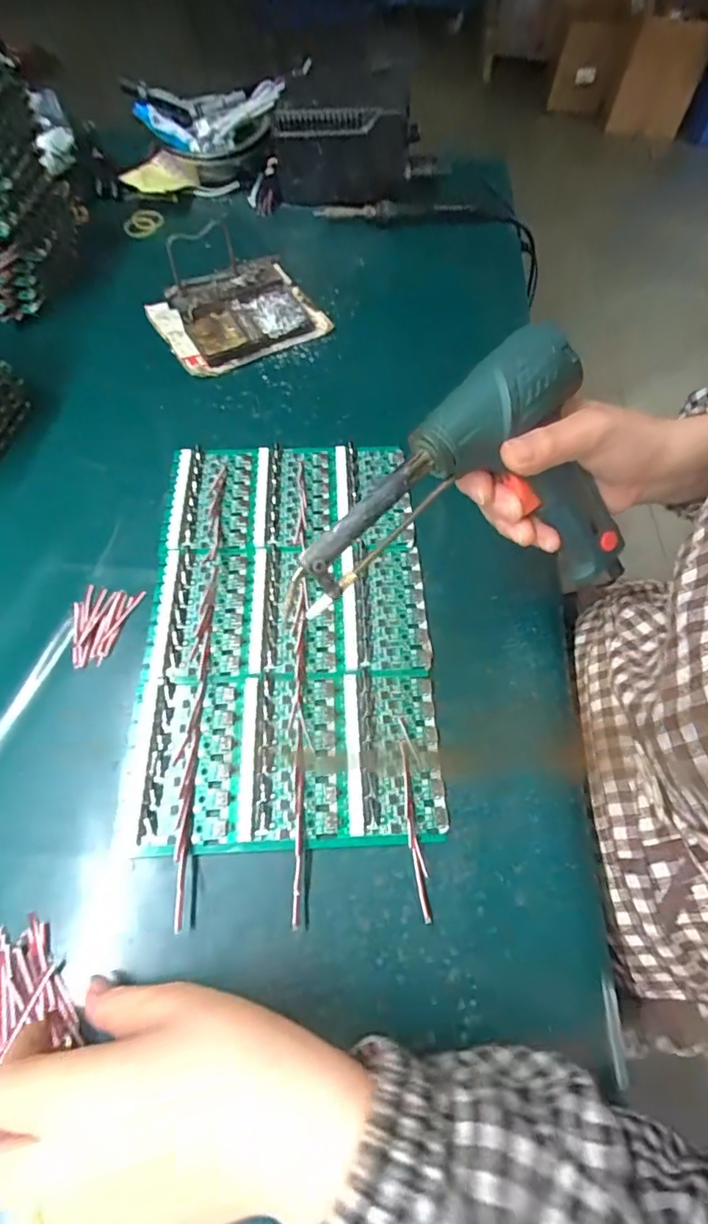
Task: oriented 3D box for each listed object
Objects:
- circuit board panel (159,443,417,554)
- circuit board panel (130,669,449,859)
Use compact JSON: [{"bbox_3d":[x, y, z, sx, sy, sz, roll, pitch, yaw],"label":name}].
[{"bbox_3d":[-0.053,-0.095,0.424,0.186,0.008,0.104,-2,62,-3],"label":"circuit board panel"},{"bbox_3d":[-0.040,0.086,0.325,0.181,0.006,0.102,-2,62,-3],"label":"circuit board panel"}]

